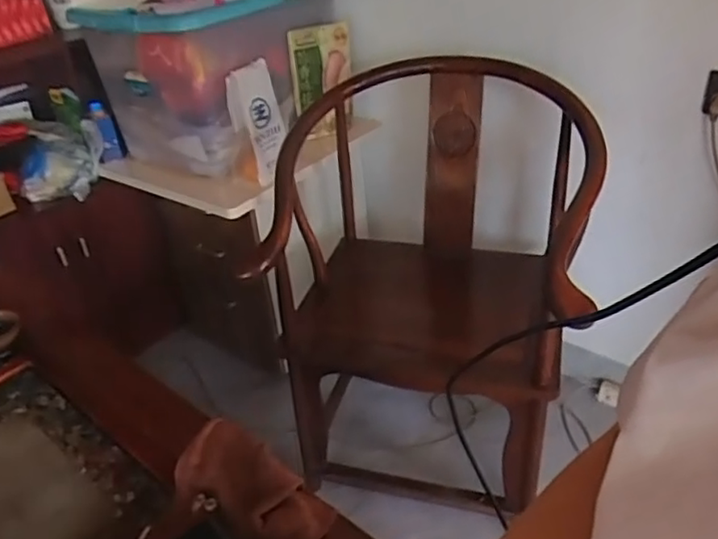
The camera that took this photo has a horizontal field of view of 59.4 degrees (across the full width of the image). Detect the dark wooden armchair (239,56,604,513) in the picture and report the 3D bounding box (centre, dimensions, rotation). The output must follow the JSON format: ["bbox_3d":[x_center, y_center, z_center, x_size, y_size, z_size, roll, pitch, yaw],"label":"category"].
[{"bbox_3d":[0.159,0.015,1.496,0.665,0.831,0.700,5,34,14],"label":"dark wooden armchair"}]

